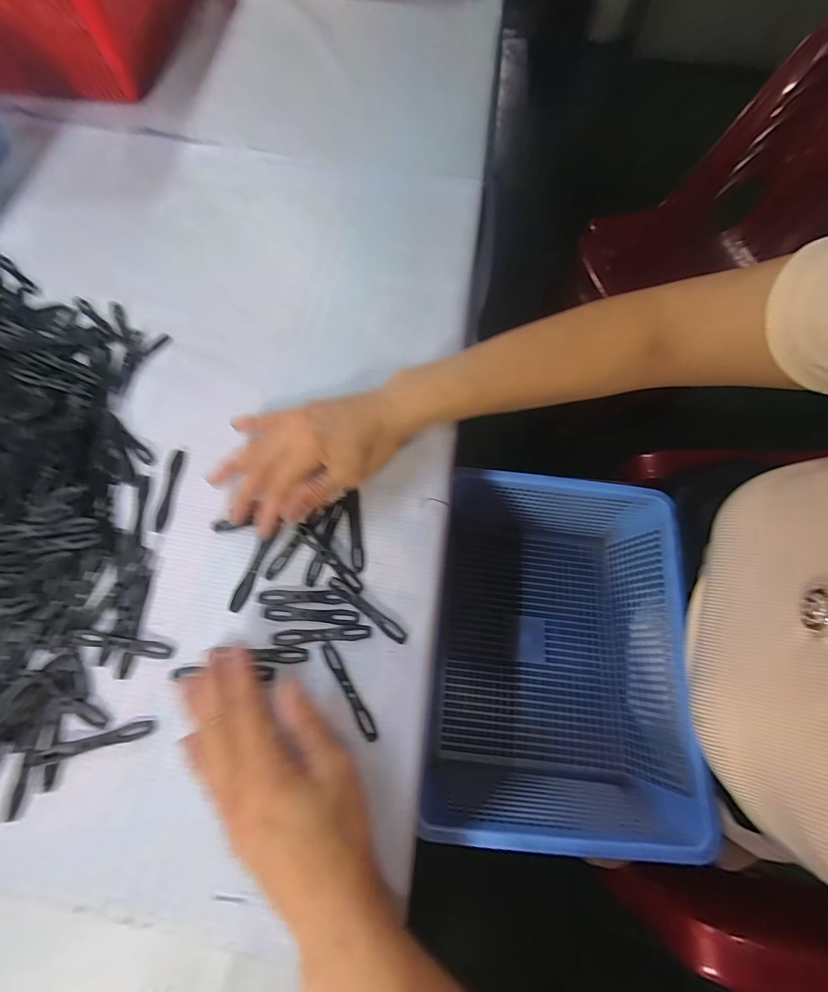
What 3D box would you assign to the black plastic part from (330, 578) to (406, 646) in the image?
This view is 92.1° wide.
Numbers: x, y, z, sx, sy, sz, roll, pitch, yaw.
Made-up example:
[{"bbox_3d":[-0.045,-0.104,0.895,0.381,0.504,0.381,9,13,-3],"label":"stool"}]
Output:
[{"bbox_3d":[-0.033,0.082,0.287,0.067,0.004,0.009,36,72,11],"label":"black plastic part"}]

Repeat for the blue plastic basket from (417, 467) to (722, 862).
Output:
[{"bbox_3d":[0.137,0.141,0.393,0.206,0.107,0.299,8,69,0],"label":"blue plastic basket"}]

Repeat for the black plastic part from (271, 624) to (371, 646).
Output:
[{"bbox_3d":[-0.065,0.097,0.280,0.067,0.004,0.011,-3,70,-4],"label":"black plastic part"}]

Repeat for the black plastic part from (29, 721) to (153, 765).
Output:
[{"bbox_3d":[-0.207,0.158,0.254,0.075,0.004,0.011,-13,71,-7],"label":"black plastic part"}]

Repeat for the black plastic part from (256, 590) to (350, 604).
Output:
[{"bbox_3d":[-0.081,0.073,0.289,0.063,0.004,0.009,1,69,-2],"label":"black plastic part"}]

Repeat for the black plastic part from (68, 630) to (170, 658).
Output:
[{"bbox_3d":[-0.203,0.101,0.274,0.069,0.006,0.010,10,69,1],"label":"black plastic part"}]

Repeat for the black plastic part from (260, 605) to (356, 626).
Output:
[{"bbox_3d":[-0.075,0.085,0.286,0.069,0.004,0.010,5,69,-1],"label":"black plastic part"}]

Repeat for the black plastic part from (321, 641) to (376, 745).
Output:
[{"bbox_3d":[-0.044,0.131,0.270,0.007,0.004,0.069,-29,73,-13],"label":"black plastic part"}]

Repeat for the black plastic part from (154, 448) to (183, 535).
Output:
[{"bbox_3d":[-0.195,-0.005,0.317,0.007,0.004,0.067,5,69,-1],"label":"black plastic part"}]

